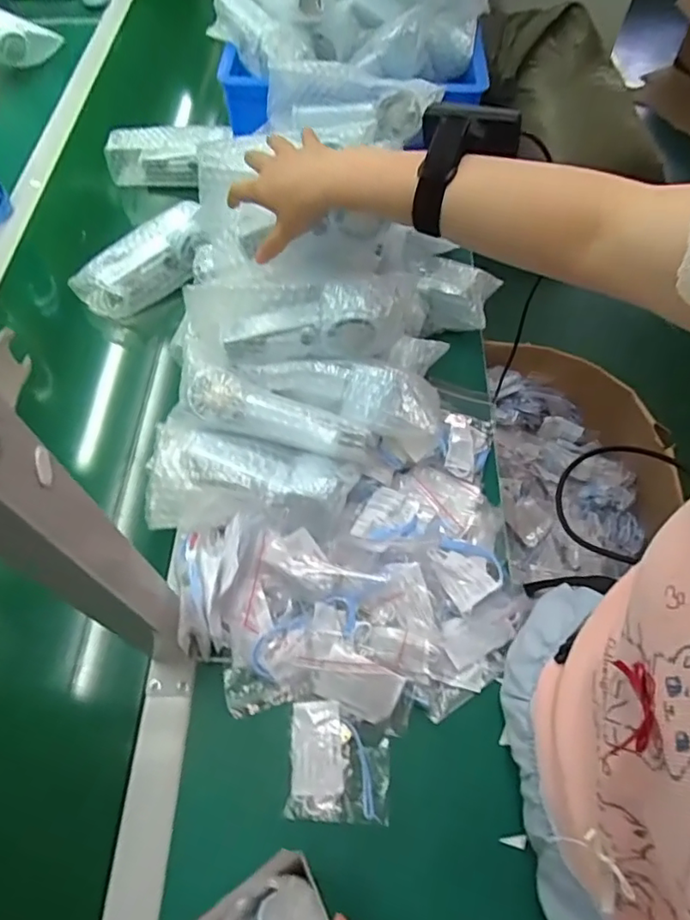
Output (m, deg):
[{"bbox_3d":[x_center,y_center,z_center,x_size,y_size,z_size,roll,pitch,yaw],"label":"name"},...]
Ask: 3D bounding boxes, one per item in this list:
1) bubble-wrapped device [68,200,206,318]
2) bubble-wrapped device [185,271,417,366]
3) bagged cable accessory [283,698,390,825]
[{"bbox_3d":[-0.258,-0.254,0.734,0.174,0.067,0.070,-38,67,-20],"label":"bubble-wrapped device"},{"bbox_3d":[-0.039,-0.132,0.528,0.207,0.077,0.044,-6,60,-4],"label":"bubble-wrapped device"},{"bbox_3d":[-0.005,0.252,0.476,0.082,0.011,0.086,3,60,1],"label":"bagged cable accessory"}]

